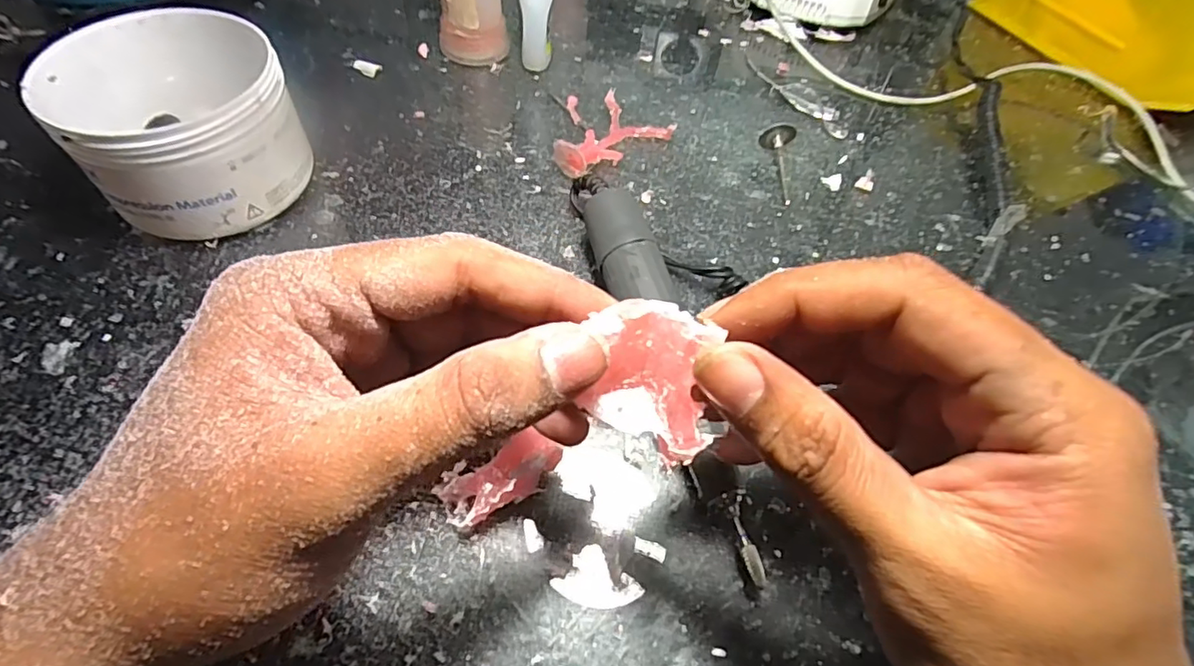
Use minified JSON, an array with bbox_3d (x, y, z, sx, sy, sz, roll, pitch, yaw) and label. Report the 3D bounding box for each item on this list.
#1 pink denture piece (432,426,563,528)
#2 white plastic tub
[{"bbox_3d":[-0.032,0.053,0.204,0.043,0.019,0.020,-24,61,-20],"label":"pink denture piece"},{"bbox_3d":[-0.190,-0.094,0.265,0.104,0.061,0.088,41,62,20],"label":"white plastic tub"}]

